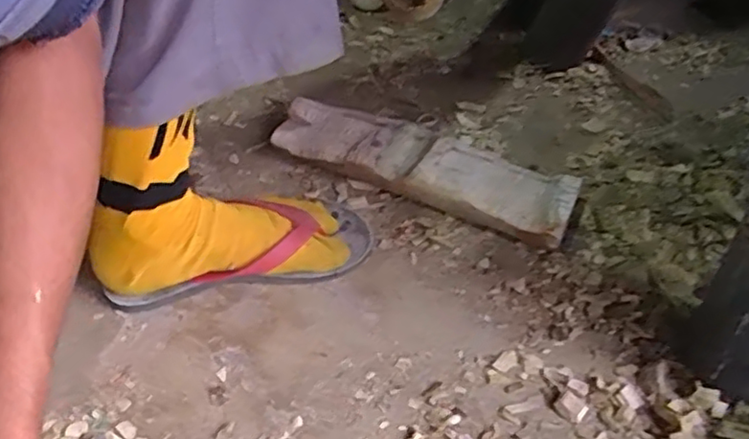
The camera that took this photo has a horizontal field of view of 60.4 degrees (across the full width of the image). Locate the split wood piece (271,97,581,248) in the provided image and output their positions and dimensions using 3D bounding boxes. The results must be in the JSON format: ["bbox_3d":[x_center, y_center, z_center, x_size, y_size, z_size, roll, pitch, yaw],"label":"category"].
[{"bbox_3d":[0.048,-0.049,0.636,0.298,0.061,0.070,23,52,22],"label":"split wood piece"}]

